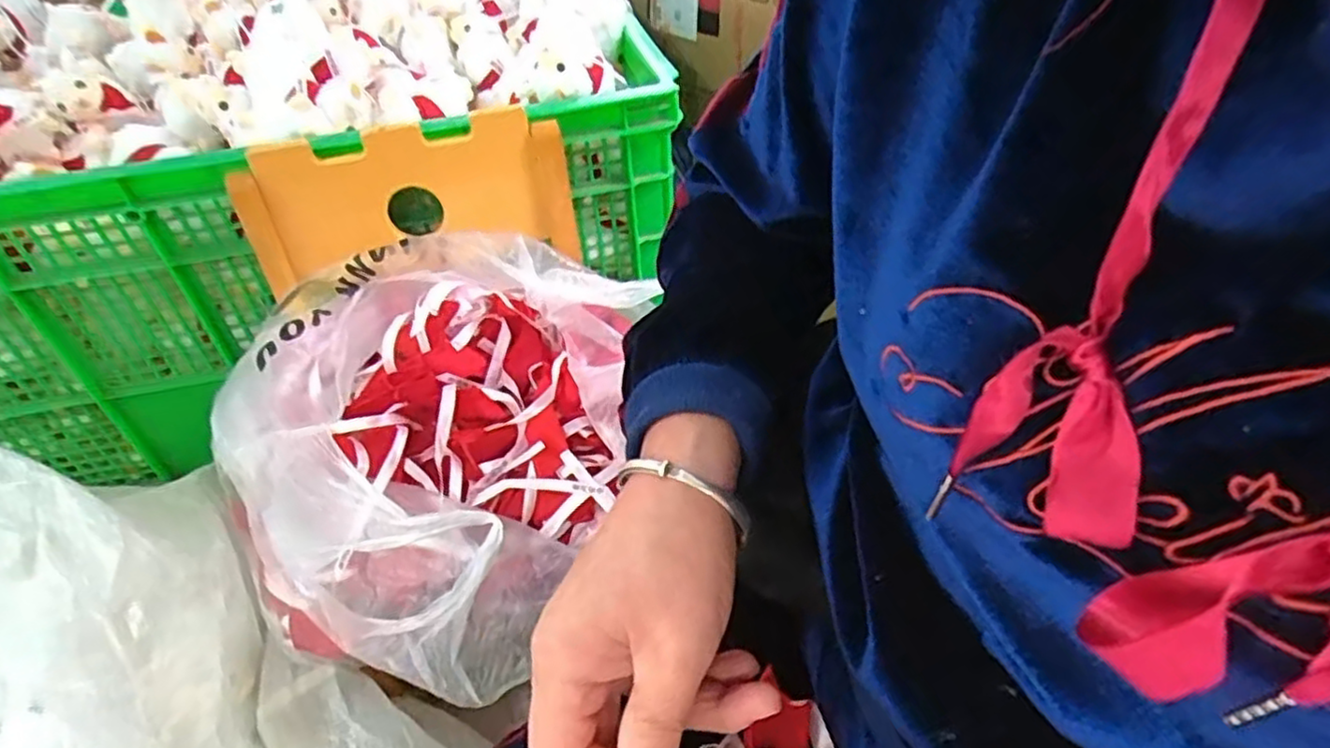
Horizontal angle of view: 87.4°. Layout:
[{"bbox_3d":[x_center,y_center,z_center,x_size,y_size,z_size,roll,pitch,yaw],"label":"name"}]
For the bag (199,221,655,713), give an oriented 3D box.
[{"bbox_3d":[-0.209,0.041,0.597,0.328,0.198,0.327,13,45,18],"label":"bag"}]

